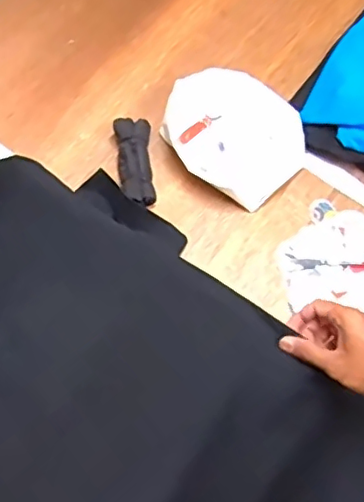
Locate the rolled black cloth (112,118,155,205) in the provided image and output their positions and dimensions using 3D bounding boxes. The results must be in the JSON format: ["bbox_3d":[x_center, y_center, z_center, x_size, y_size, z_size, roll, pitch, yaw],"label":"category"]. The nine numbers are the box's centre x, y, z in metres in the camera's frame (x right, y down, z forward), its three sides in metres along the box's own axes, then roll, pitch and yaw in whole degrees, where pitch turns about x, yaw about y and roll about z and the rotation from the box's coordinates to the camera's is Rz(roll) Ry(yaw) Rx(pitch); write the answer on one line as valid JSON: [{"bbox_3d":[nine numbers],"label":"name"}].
[{"bbox_3d":[-0.062,-0.120,0.787,0.046,0.025,0.125,-9,71,-4],"label":"rolled black cloth"}]

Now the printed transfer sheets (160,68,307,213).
[{"bbox_3d":[0.070,-0.162,0.801,0.195,0.047,0.154,42,75,13],"label":"printed transfer sheets"}]

